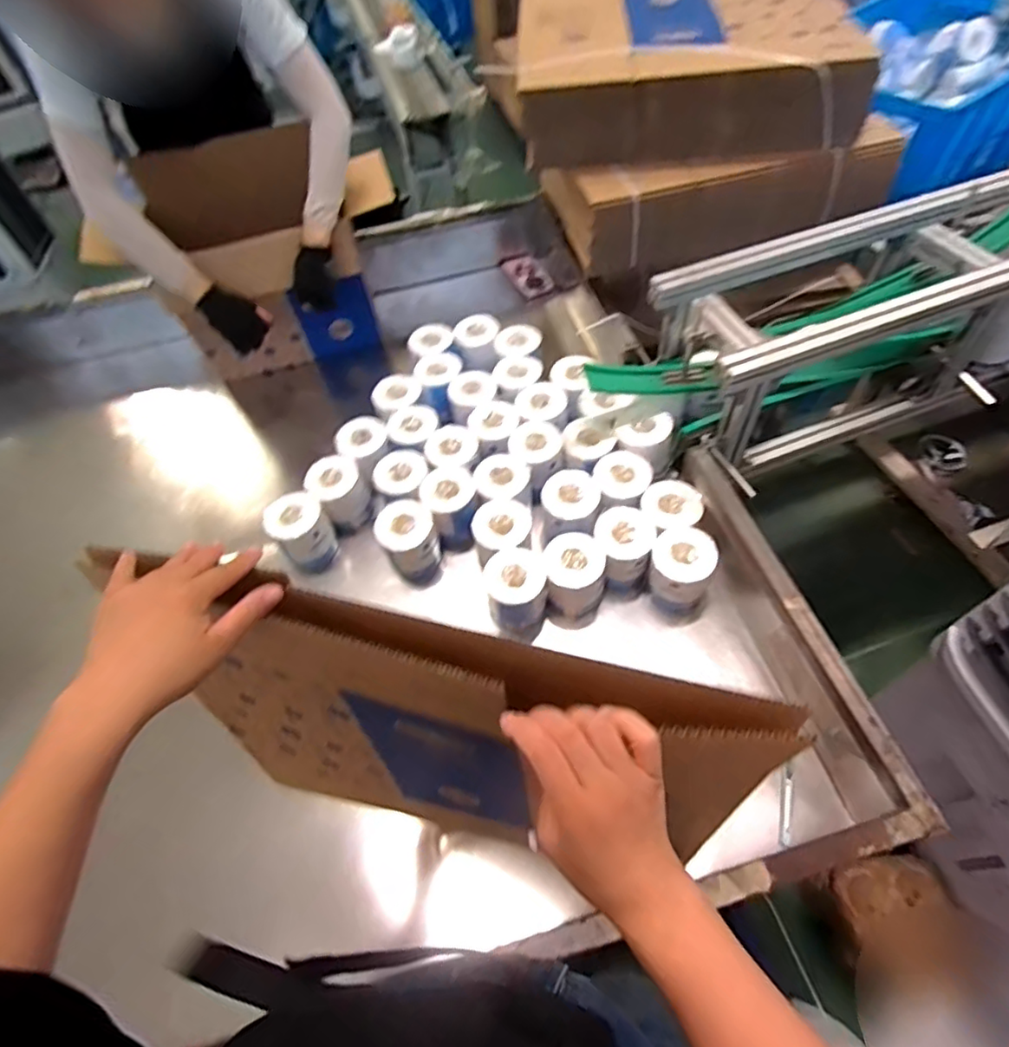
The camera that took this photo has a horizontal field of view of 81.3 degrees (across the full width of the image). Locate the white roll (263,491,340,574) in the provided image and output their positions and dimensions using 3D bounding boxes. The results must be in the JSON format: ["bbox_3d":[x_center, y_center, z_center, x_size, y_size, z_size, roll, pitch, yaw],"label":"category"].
[{"bbox_3d":[-0.367,0.017,1.072,0.092,0.133,0.093,-2,56,4],"label":"white roll"}]

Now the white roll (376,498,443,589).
[{"bbox_3d":[-0.166,0.038,1.051,0.097,0.140,0.109,-16,57,-5],"label":"white roll"}]

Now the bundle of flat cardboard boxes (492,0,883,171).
[{"bbox_3d":[0.338,-0.927,1.171,0.606,0.147,0.534,1,57,6],"label":"bundle of flat cardboard boxes"}]

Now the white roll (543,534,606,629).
[{"bbox_3d":[0.117,0.094,0.987,0.099,0.133,0.114,8,58,10],"label":"white roll"}]

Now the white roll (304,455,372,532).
[{"bbox_3d":[-0.305,-0.055,1.105,0.091,0.110,0.096,-2,56,4],"label":"white roll"}]

